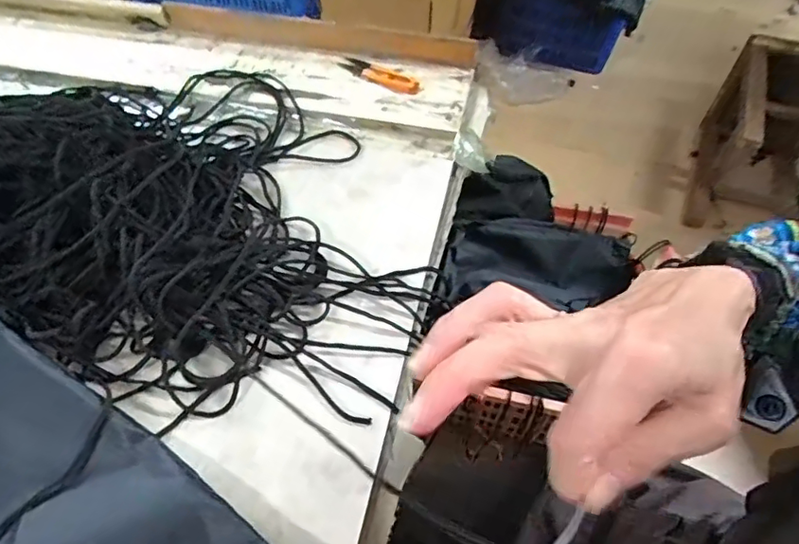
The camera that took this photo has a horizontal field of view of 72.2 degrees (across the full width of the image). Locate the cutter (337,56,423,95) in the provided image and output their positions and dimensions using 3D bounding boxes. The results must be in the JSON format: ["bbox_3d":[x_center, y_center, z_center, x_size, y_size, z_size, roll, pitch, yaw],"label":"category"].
[{"bbox_3d":[-0.022,-0.221,0.614,0.105,0.005,0.030,29,58,19],"label":"cutter"}]

